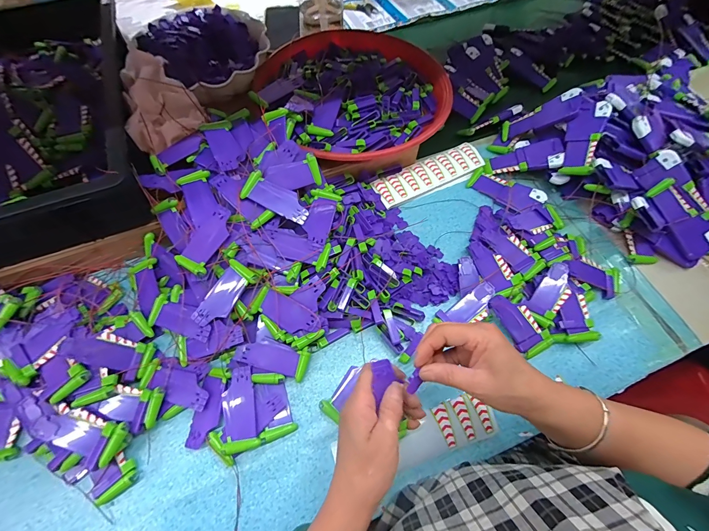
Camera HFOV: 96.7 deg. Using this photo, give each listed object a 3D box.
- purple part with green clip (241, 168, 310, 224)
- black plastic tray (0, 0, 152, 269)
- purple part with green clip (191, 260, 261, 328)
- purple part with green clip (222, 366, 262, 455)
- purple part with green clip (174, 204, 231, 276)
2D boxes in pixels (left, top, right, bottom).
[{"bbox_3d":[-0.102,-0.090,0.419,0.089,0.005,0.039,24,79,-8],"label":"purple part with green clip"},{"bbox_3d":[-0.465,-0.196,0.420,0.317,0.069,0.418,-18,65,-8],"label":"black plastic tray"},{"bbox_3d":[-0.164,0.036,0.394,0.041,0.014,0.089,41,88,18],"label":"purple part with green clip"},{"bbox_3d":[-0.137,0.171,0.374,0.040,0.019,0.088,-14,65,-6],"label":"purple part with green clip"},{"bbox_3d":[-0.189,-0.035,0.401,0.043,0.013,0.089,25,79,12],"label":"purple part with green clip"}]

